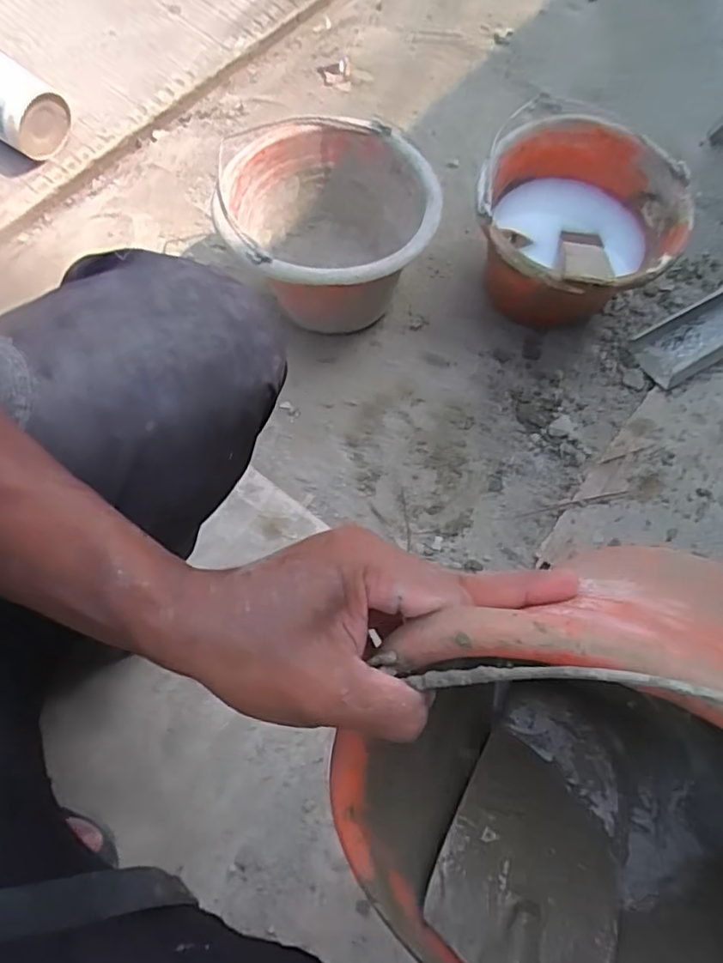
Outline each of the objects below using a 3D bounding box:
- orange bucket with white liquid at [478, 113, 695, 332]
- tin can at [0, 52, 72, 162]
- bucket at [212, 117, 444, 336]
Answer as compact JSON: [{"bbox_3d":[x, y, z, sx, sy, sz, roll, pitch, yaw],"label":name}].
[{"bbox_3d":[0.244,-0.282,0.756,0.228,0.164,0.225,0,70,-1],"label":"orange bucket with white liquid"},{"bbox_3d":[-0.502,-0.533,0.865,0.173,0.108,0.106,28,72,9],"label":"tin can"},{"bbox_3d":[-0.035,-0.294,0.751,0.238,0.168,0.231,0,70,-1],"label":"bucket"}]

